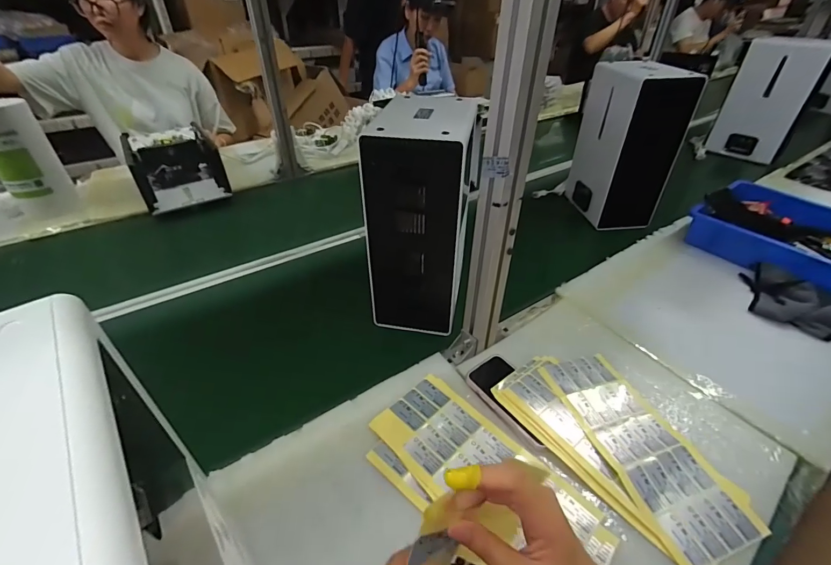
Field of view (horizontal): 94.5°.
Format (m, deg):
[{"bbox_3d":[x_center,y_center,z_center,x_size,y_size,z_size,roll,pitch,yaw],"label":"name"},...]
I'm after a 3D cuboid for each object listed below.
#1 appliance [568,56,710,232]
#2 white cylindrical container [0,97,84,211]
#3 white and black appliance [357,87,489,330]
[{"bbox_3d":[0.512,-0.337,0.945,0.152,0.342,0.198,-3,37,-6],"label":"appliance"},{"bbox_3d":[-0.975,-0.314,0.955,0.110,0.270,0.111,1,37,-1],"label":"white cylindrical container"},{"bbox_3d":[0.016,-0.105,0.640,0.153,0.336,0.177,7,37,8],"label":"white and black appliance"}]

